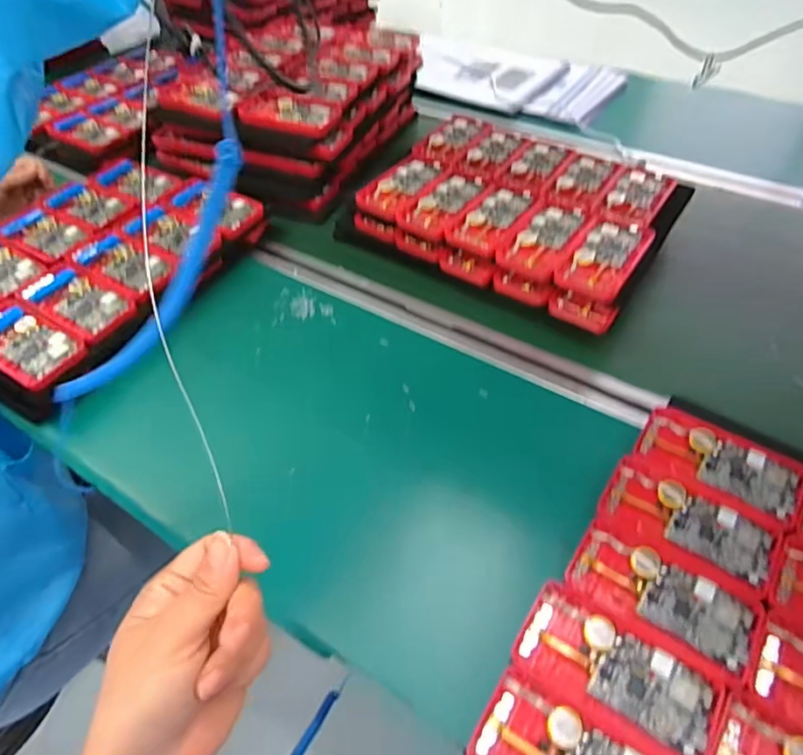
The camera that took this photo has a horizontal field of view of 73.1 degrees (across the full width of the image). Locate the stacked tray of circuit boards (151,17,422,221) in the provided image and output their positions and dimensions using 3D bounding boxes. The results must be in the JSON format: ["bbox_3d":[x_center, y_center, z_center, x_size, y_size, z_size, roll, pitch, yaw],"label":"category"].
[{"bbox_3d":[-0.153,-0.410,0.810,0.278,0.110,0.351,19,53,18],"label":"stacked tray of circuit boards"}]

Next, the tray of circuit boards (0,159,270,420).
[{"bbox_3d":[-0.357,-0.132,0.622,0.281,0.047,0.345,22,53,20],"label":"tray of circuit boards"}]

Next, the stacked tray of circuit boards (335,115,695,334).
[{"bbox_3d":[0.134,-0.194,0.652,0.335,0.075,0.252,29,56,24],"label":"stacked tray of circuit boards"}]

